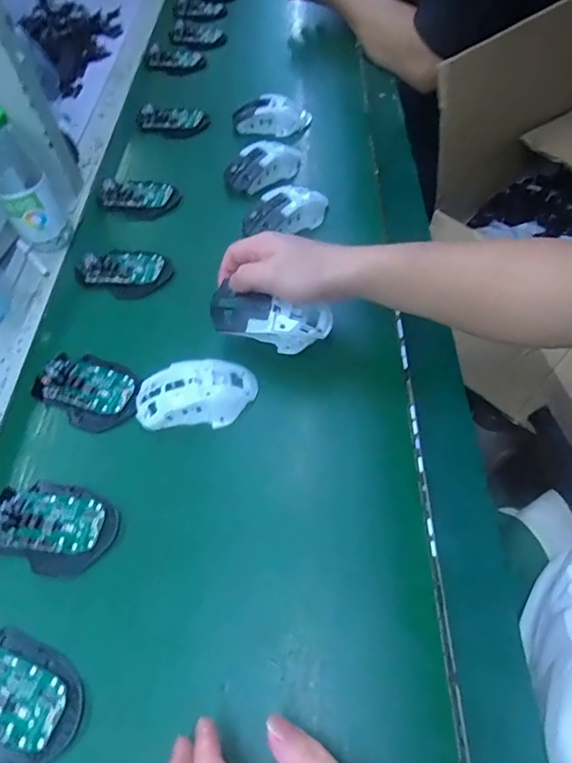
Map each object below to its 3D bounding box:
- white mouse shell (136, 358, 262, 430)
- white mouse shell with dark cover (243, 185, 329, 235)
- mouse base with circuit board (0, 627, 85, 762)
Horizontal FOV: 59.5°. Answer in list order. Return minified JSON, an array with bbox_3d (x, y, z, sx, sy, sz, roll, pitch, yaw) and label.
[{"bbox_3d":[-0.087,0.010,0.482,0.113,0.031,0.059,-5,56,1],"label":"white mouse shell"},{"bbox_3d":[-0.001,-0.215,0.628,0.111,0.036,0.057,-19,57,-8],"label":"white mouse shell with dark cover"},{"bbox_3d":[-0.202,0.225,0.357,0.115,0.013,0.074,17,59,16],"label":"mouse base with circuit board"}]

